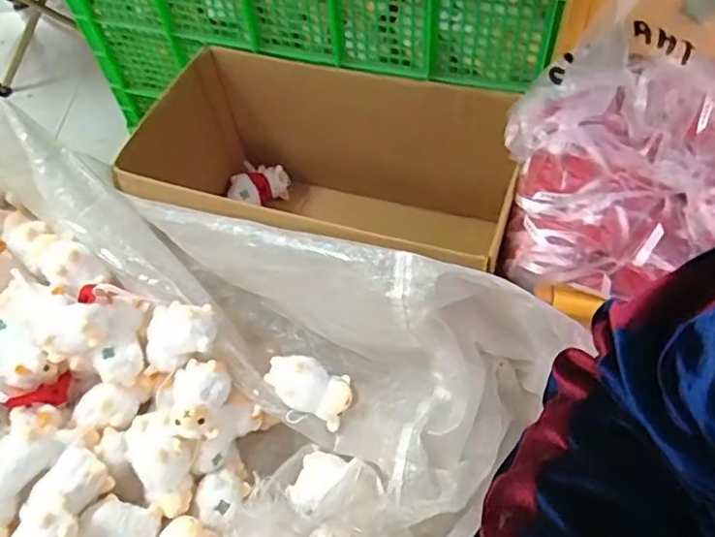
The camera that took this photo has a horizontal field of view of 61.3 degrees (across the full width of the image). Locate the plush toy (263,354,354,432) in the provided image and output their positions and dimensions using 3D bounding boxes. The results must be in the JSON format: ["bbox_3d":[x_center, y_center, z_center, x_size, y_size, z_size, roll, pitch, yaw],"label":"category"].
[{"bbox_3d":[-0.068,0.163,0.830,0.125,0.058,0.068,17,58,15],"label":"plush toy"}]

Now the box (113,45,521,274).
[{"bbox_3d":[-0.044,-0.096,0.979,0.514,0.338,0.318,13,57,13],"label":"box"}]

